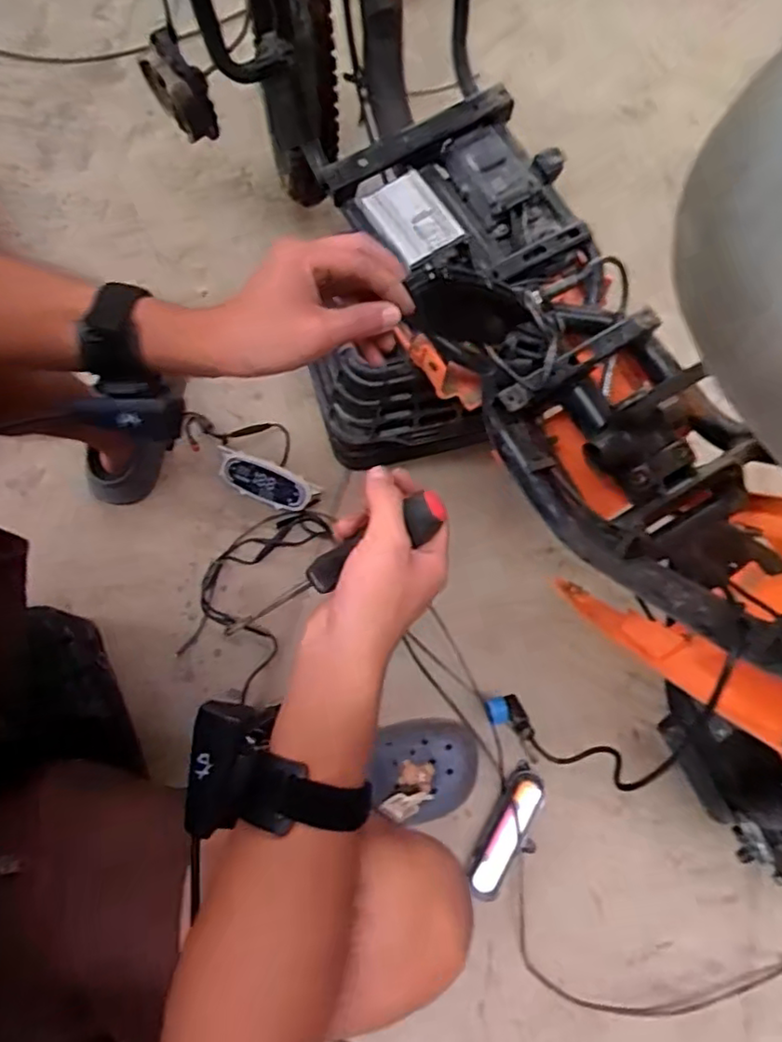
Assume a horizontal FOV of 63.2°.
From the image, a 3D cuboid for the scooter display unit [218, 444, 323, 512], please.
[{"bbox_3d":[-0.169,-0.053,0.844,0.136,0.033,0.044,24,75,3],"label":"scooter display unit"}]

